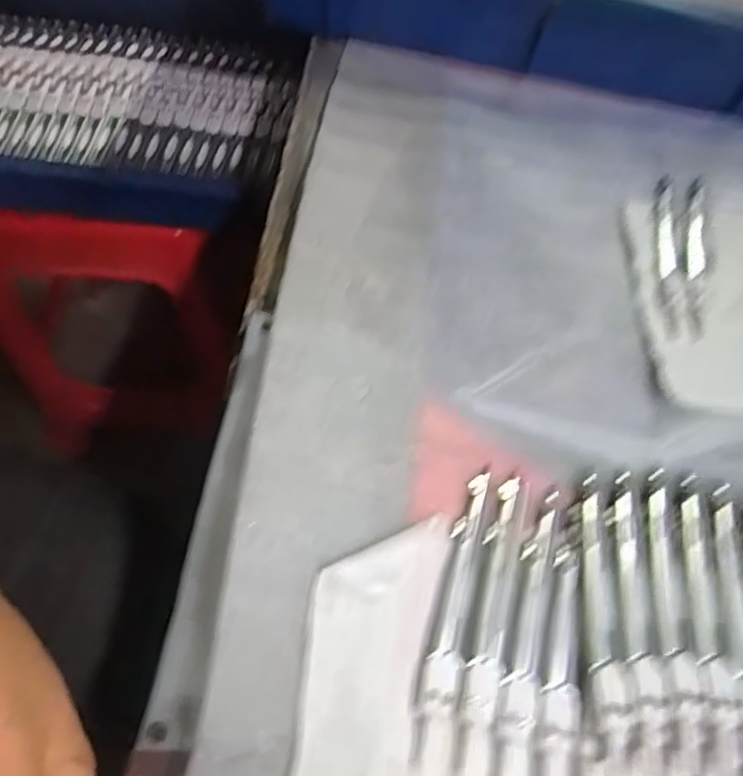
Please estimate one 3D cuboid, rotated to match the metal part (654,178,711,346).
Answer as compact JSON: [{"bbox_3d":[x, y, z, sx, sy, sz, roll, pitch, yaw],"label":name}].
[{"bbox_3d":[0.193,-0.084,0.368,0.033,0.004,0.124,14,61,3],"label":"metal part"}]

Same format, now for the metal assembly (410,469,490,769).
[{"bbox_3d":[0.036,0.092,0.261,0.013,0.007,0.124,16,61,4],"label":"metal assembly"}]

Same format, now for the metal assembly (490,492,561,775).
[{"bbox_3d":[0.068,0.104,0.262,0.014,0.005,0.124,17,62,5],"label":"metal assembly"}]

